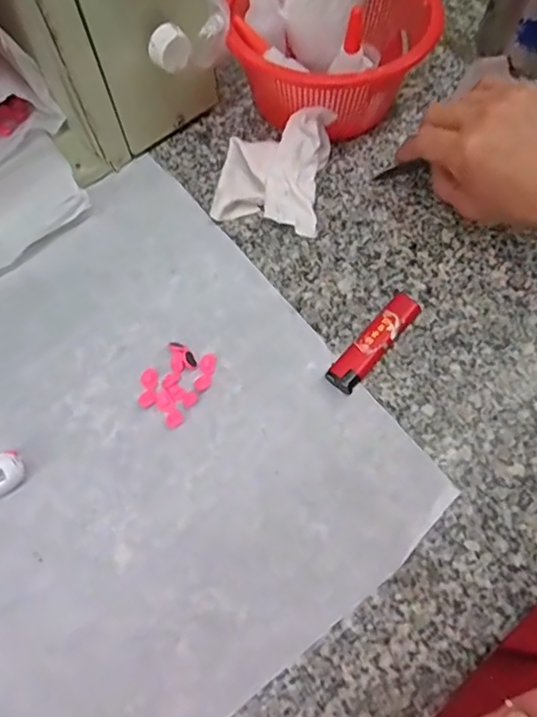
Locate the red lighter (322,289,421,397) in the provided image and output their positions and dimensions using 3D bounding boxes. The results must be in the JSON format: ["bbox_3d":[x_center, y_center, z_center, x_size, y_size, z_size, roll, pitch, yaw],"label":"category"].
[{"bbox_3d":[0.066,-0.010,0.330,0.019,0.011,0.075,39,71,16],"label":"red lighter"}]

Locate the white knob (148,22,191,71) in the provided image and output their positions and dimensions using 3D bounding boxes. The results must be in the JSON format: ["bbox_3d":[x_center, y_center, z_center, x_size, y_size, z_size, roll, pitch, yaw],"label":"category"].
[{"bbox_3d":[-0.063,-0.197,0.339,0.017,0.026,0.024,41,72,17],"label":"white knob"}]

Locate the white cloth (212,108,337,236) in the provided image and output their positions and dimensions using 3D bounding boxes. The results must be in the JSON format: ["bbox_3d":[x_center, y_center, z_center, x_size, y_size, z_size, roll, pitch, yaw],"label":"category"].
[{"bbox_3d":[0.004,-0.135,0.372,0.072,0.040,0.078,10,66,5],"label":"white cloth"}]

